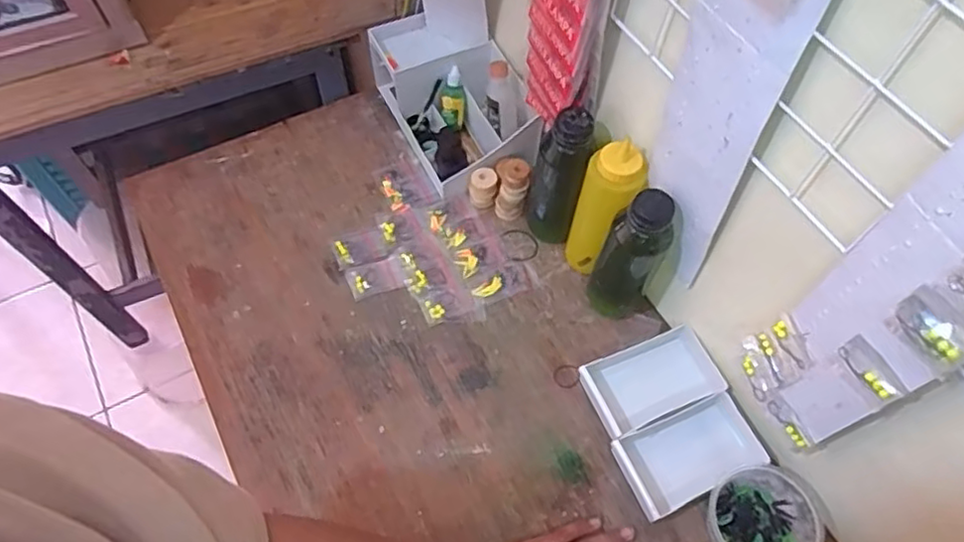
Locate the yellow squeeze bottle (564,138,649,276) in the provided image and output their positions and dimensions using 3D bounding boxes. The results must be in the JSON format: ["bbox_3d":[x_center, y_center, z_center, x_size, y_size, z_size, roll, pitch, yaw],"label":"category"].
[{"bbox_3d":[0.131,-0.060,0.702,0.058,0.192,0.054,0,62,-1],"label":"yellow squeeze bottle"}]

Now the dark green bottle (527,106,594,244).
[{"bbox_3d":[0.084,-0.102,0.726,0.054,0.189,0.060,7,62,3],"label":"dark green bottle"}]

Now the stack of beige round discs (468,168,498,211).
[{"bbox_3d":[0.002,-0.104,0.809,0.035,0.042,0.037,7,62,3],"label":"stack of beige round discs"}]

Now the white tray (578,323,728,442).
[{"bbox_3d":[0.184,0.119,0.694,0.138,0.036,0.084,-21,64,-12],"label":"white tray"}]

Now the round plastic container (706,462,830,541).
[{"bbox_3d":[0.277,0.237,0.617,0.103,0.053,0.098,0,62,-1],"label":"round plastic container"}]

